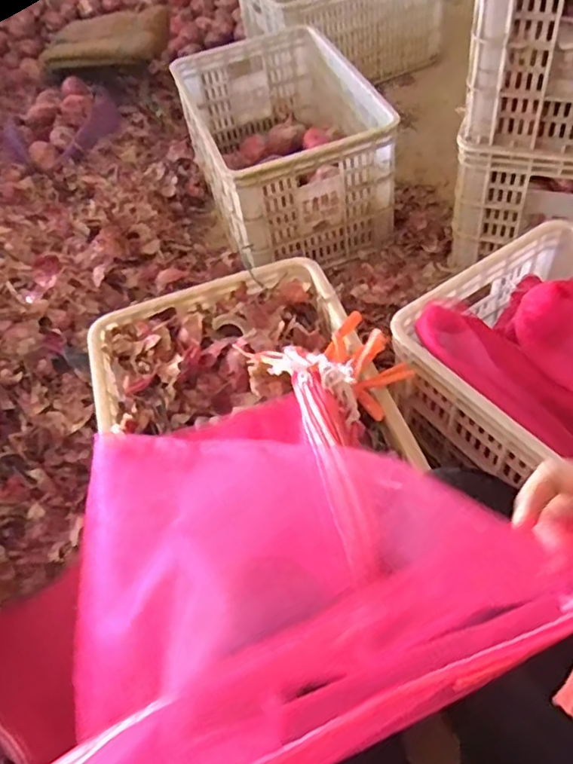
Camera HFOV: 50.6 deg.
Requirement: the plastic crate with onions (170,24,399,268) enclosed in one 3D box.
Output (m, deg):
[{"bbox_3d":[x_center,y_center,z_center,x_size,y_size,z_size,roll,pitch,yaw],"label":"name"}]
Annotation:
[{"bbox_3d":[-0.014,-0.549,1.394,0.356,0.251,0.559,-18,53,-6],"label":"plastic crate with onions"}]

